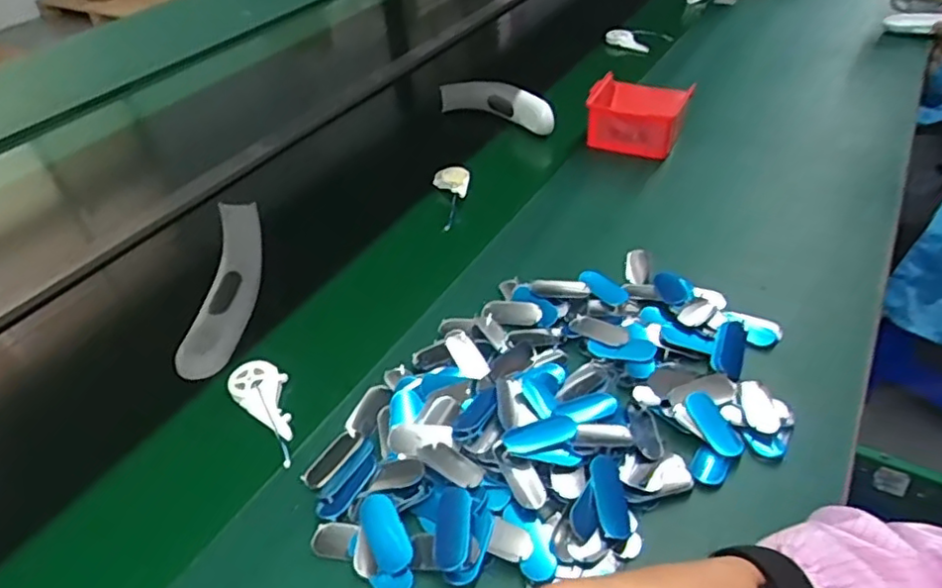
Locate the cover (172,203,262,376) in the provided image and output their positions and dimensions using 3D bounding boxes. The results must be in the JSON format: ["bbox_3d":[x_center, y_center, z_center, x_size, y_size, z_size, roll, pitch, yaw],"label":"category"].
[{"bbox_3d":[-0.256,-0.003,0.669,0.056,0.039,0.197,0,59,6],"label":"cover"}]

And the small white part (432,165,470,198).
[{"bbox_3d":[-0.026,-0.150,0.850,0.046,0.019,0.049,-5,41,1],"label":"small white part"}]

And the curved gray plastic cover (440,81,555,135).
[{"bbox_3d":[0.043,-0.288,0.968,0.194,0.053,0.032,20,47,26],"label":"curved gray plastic cover"}]

